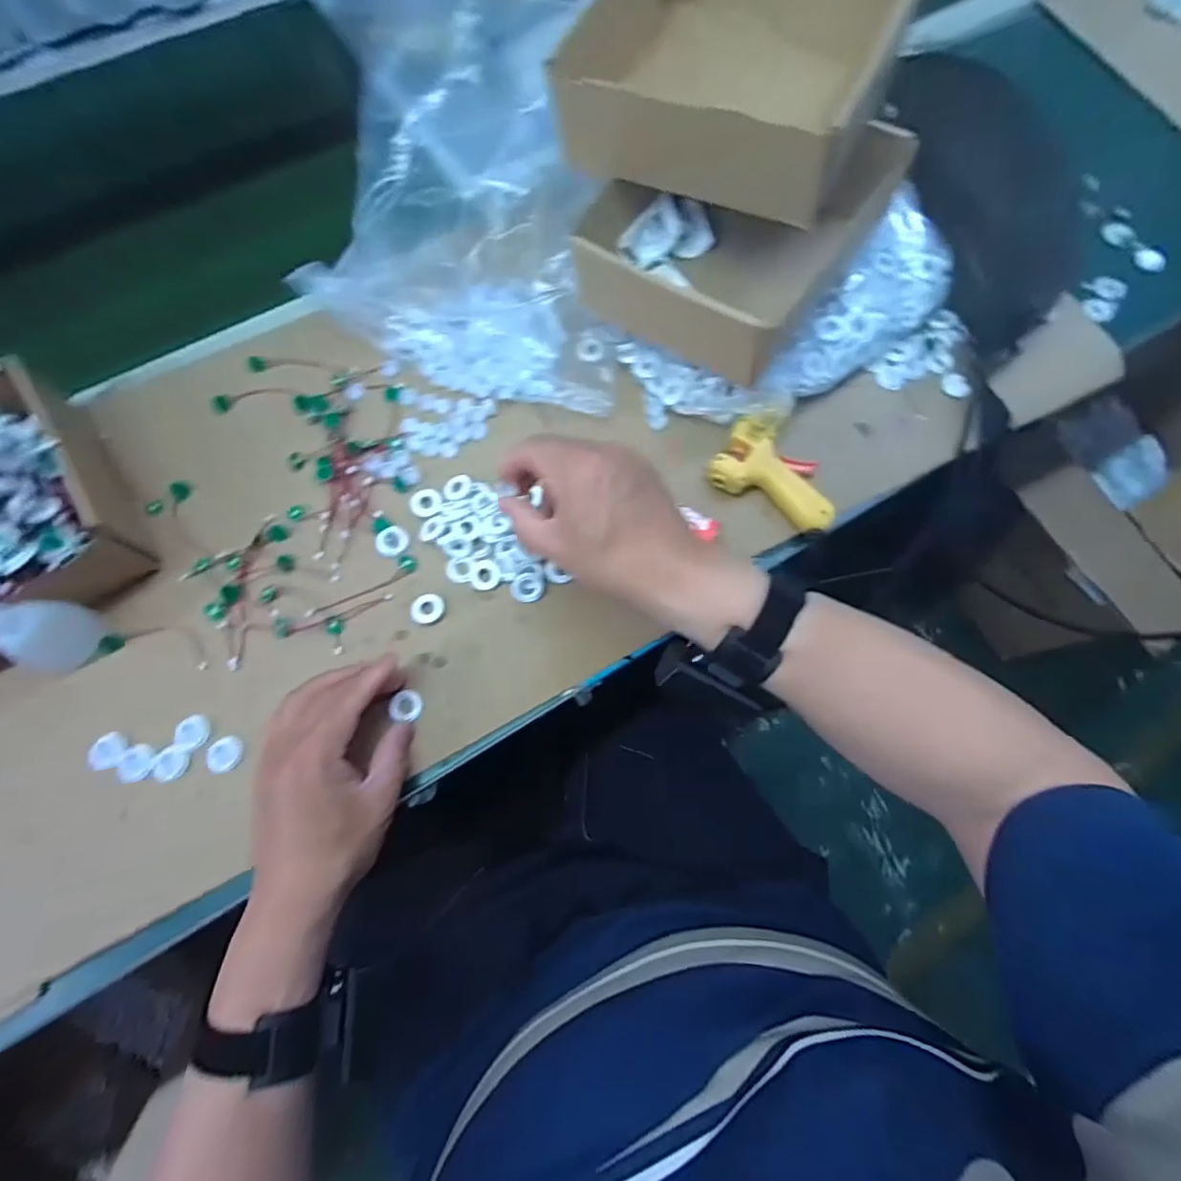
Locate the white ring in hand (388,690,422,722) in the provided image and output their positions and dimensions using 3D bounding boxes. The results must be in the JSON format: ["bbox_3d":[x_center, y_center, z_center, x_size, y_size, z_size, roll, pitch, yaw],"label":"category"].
[{"bbox_3d":[-0.137,0.085,0.430,0.023,0.008,0.022,-2,75,-1],"label":"white ring in hand"}]

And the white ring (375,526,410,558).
[{"bbox_3d":[-0.159,-0.040,0.464,0.026,0.005,0.027,0,75,0],"label":"white ring"}]

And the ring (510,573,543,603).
[{"bbox_3d":[-0.050,-0.002,0.454,0.025,0.008,0.022,-18,75,-5],"label":"ring"}]

